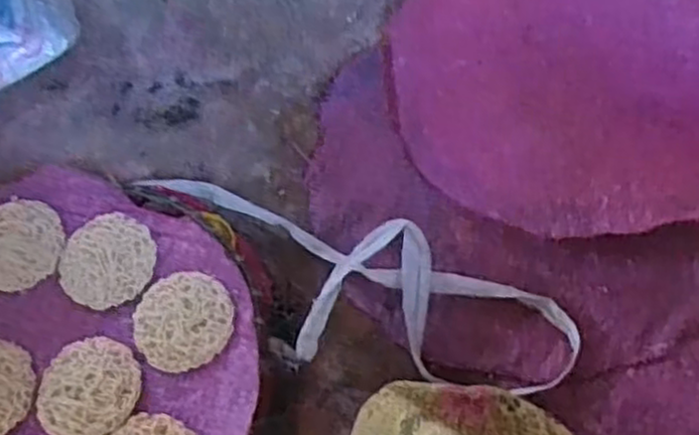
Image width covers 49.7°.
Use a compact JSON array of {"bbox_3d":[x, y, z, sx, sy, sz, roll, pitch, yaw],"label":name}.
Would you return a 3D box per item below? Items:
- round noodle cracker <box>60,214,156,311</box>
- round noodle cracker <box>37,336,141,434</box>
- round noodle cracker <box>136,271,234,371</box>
[{"bbox_3d":[-0.197,0.034,0.613,0.073,0.010,0.076,-1,62,2],"label":"round noodle cracker"},{"bbox_3d":[-0.196,0.127,0.561,0.073,0.006,0.074,-1,62,2],"label":"round noodle cracker"},{"bbox_3d":[-0.130,0.077,0.581,0.080,0.009,0.074,-1,62,2],"label":"round noodle cracker"}]

